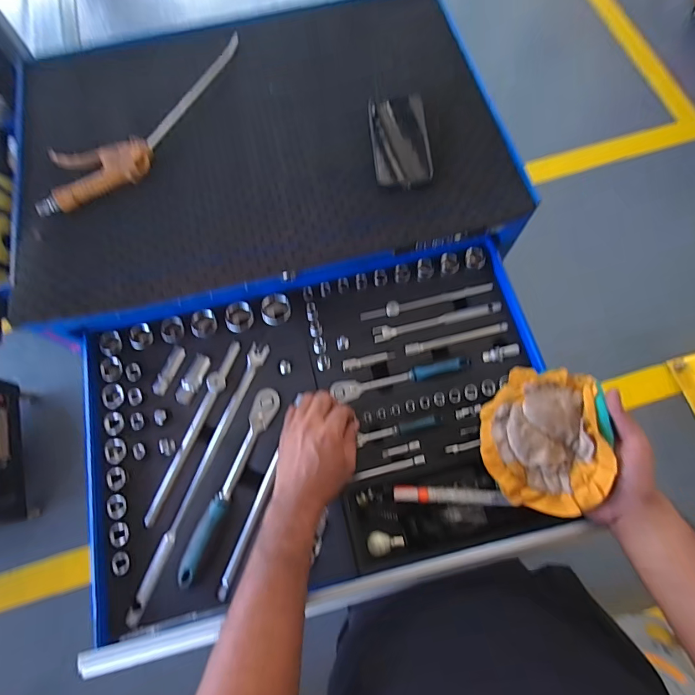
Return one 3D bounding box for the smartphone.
[{"bbox_3d":[0.072,-0.283,0.556,0.076,0.012,0.141,-5,72,0],"label":"smartphone"}]

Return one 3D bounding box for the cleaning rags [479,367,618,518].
[{"bbox_3d":[0.216,0.097,0.451,0.118,0.046,0.154,7,73,4],"label":"cleaning rags"}]

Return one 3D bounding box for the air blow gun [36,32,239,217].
[{"bbox_3d":[-0.280,-0.324,0.591,0.118,0.027,0.388,41,78,13],"label":"air blow gun"}]

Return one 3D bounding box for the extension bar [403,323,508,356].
[{"bbox_3d":[0.150,-0.012,0.563,0.145,0.014,0.016,-14,72,-3],"label":"extension bar"}]

